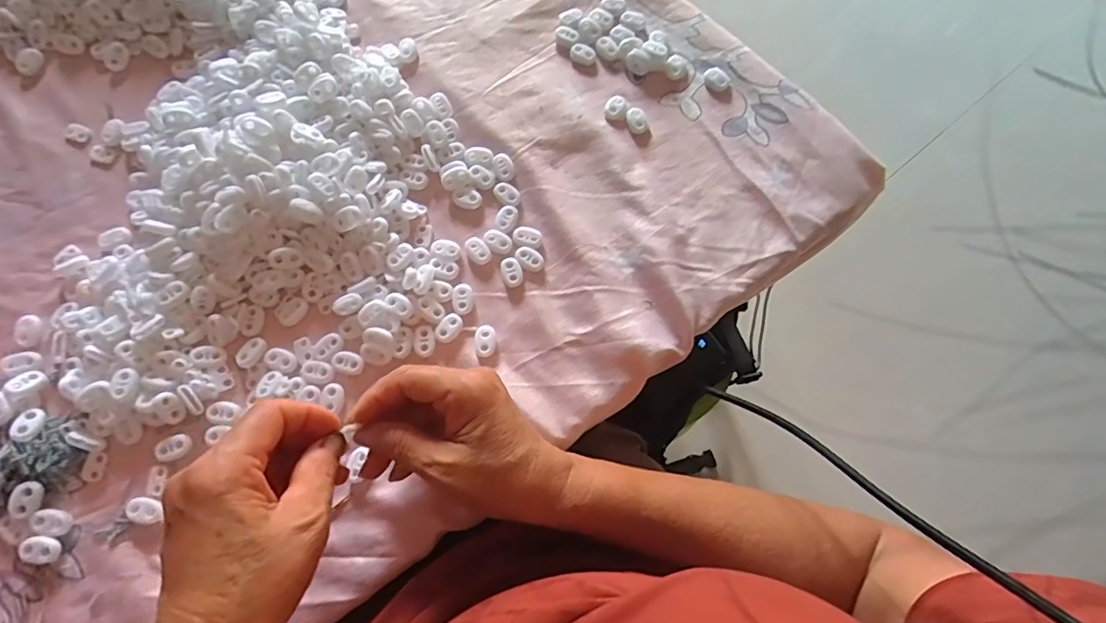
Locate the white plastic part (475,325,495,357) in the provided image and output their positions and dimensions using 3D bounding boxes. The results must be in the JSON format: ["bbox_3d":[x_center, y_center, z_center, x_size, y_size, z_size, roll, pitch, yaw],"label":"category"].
[{"bbox_3d":[-0.048,0.021,0.381,0.014,0.004,0.022,-1,74,-3],"label":"white plastic part"}]

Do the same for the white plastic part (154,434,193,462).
[{"bbox_3d":[-0.251,0.090,0.355,0.022,0.005,0.016,-20,76,-8],"label":"white plastic part"}]

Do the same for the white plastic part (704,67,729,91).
[{"bbox_3d":[0.137,-0.195,0.450,0.022,0.005,0.016,33,75,7],"label":"white plastic part"}]

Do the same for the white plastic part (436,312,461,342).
[{"bbox_3d":[-0.074,0.011,0.381,0.014,0.004,0.021,34,75,7],"label":"white plastic part"}]

